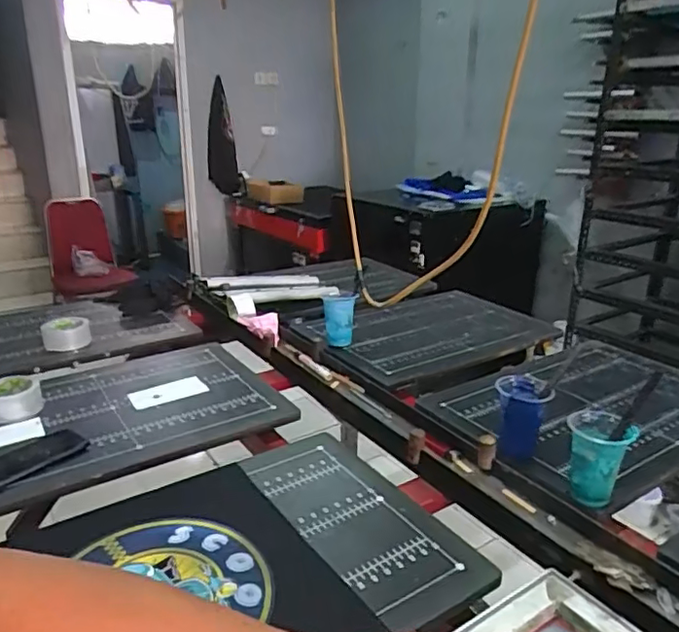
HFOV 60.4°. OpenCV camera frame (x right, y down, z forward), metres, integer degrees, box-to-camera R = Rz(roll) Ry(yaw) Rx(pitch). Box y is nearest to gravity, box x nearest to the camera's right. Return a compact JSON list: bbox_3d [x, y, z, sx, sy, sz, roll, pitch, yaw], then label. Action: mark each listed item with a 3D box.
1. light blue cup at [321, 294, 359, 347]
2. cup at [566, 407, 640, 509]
[{"bbox_3d":[0.001,0.006,1.393,0.083,0.115,0.099,2,19,4],"label":"light blue cup"},{"bbox_3d":[0.379,0.207,0.855,0.088,0.123,0.106,14,23,32],"label":"cup"}]

